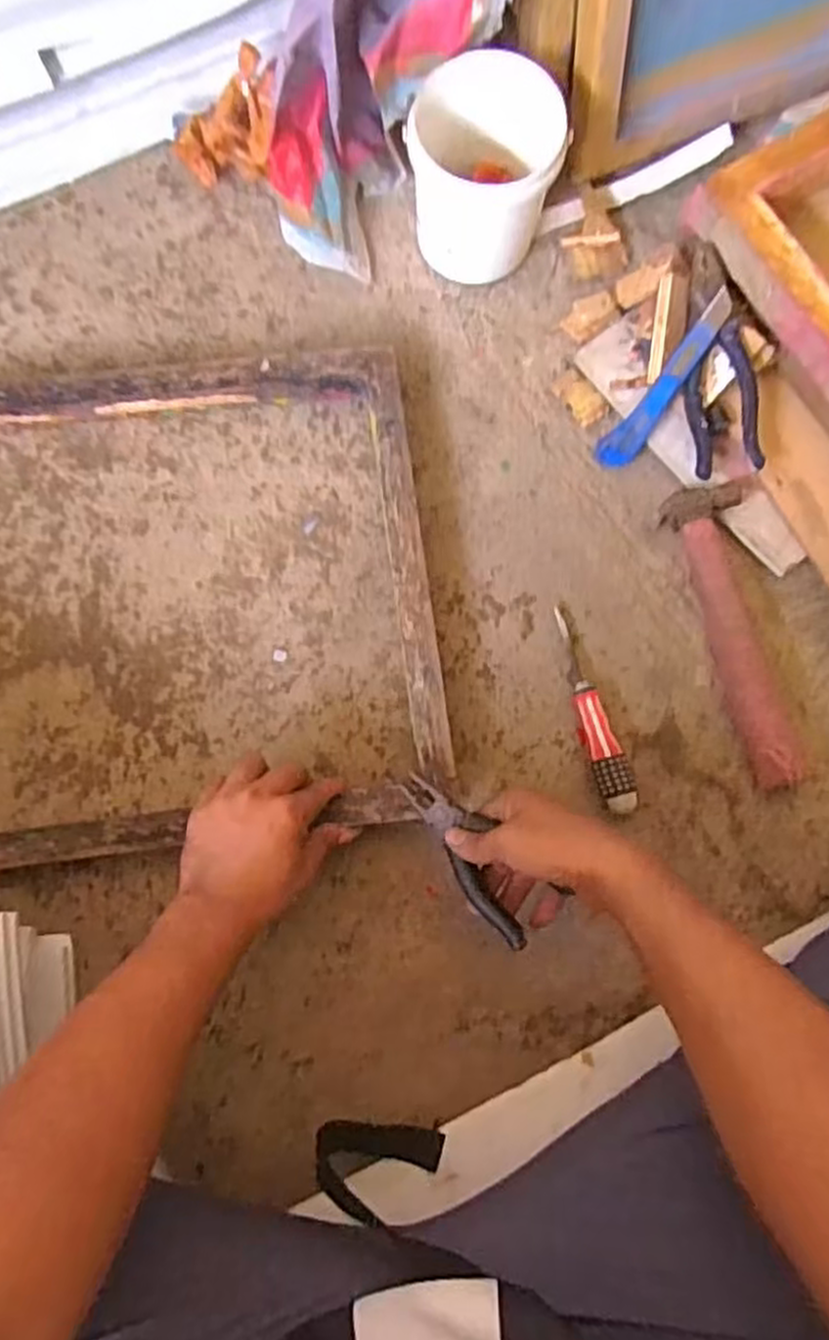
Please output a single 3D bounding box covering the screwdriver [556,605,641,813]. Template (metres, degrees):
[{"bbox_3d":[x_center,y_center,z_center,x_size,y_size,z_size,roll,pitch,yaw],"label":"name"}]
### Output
[{"bbox_3d":[0.148,0.033,0.643,0.028,0.027,0.181,-16,76,-3],"label":"screwdriver"}]

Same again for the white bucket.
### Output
[{"bbox_3d":[0.058,-0.426,0.649,0.125,0.117,0.117,-3,83,-2],"label":"white bucket"}]

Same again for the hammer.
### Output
[{"bbox_3d":[0.280,-0.031,0.651,0.071,0.038,0.266,-11,83,-3],"label":"hammer"}]

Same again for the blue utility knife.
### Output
[{"bbox_3d":[0.223,-0.254,0.668,0.031,0.011,0.167,36,111,3],"label":"blue utility knife"}]

